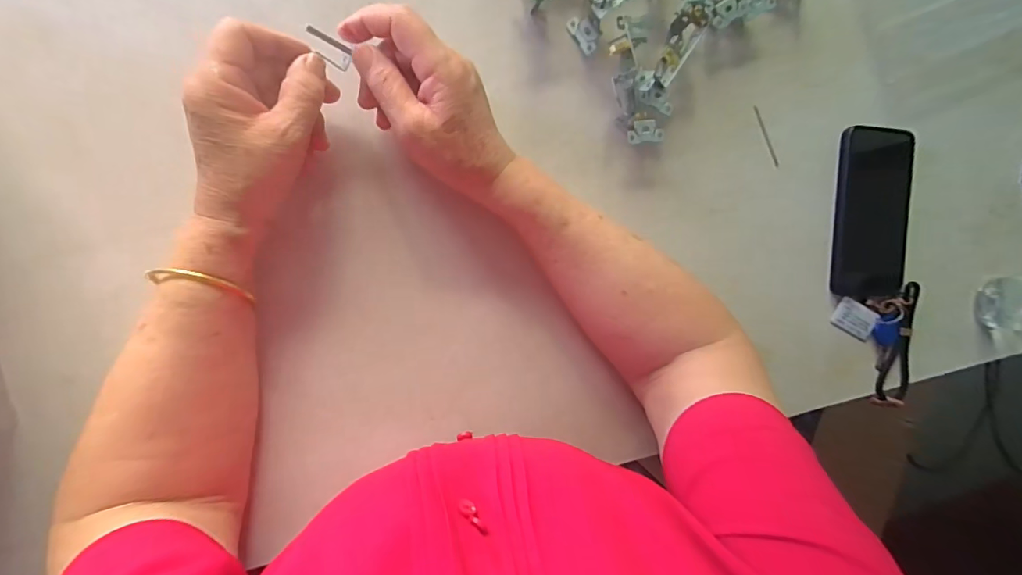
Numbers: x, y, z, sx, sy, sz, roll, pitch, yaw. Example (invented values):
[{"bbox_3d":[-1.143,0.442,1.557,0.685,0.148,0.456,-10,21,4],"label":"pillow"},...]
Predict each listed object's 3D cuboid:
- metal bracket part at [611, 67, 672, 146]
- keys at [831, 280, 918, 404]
[{"bbox_3d":[0.115,-0.156,0.387,0.044,0.033,0.063,-17,95,-8],"label":"metal bracket part"},{"bbox_3d":[0.385,0.063,0.461,0.084,0.019,0.117,-13,94,-9],"label":"keys"}]

